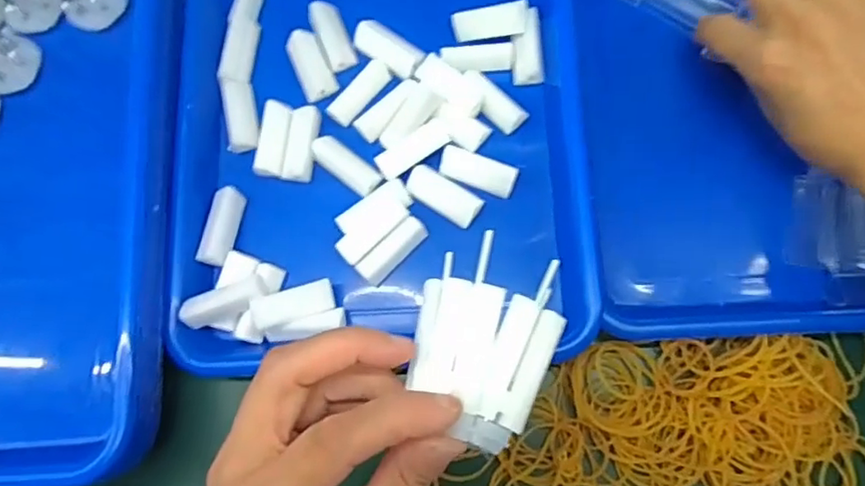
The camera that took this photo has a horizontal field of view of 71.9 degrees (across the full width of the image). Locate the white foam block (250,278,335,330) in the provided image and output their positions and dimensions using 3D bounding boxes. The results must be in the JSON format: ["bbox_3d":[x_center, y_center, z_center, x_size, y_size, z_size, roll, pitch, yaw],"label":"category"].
[{"bbox_3d":[-0.080,0.035,0.344,0.046,0.009,0.018,-16,97,-17],"label":"white foam block"}]

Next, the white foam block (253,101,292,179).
[{"bbox_3d":[-0.101,-0.065,0.381,0.017,0.017,0.047,6,75,6],"label":"white foam block"}]

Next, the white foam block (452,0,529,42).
[{"bbox_3d":[0.037,-0.143,0.386,0.048,0.010,0.019,-4,76,16],"label":"white foam block"}]

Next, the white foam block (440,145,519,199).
[{"bbox_3d":[0.028,-0.044,0.366,0.046,0.010,0.019,20,77,9],"label":"white foam block"}]

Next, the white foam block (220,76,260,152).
[{"bbox_3d":[-0.126,-0.082,0.390,0.021,0.013,0.047,-2,73,-33],"label":"white foam block"}]

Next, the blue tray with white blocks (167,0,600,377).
[{"bbox_3d":[-0.035,-0.091,0.385,0.244,0.040,0.330,-3,75,3],"label":"blue tray with white blocks"}]

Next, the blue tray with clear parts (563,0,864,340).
[{"bbox_3d":[0.205,-0.111,0.376,0.242,0.059,0.336,-4,75,3],"label":"blue tray with clear parts"}]

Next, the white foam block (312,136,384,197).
[{"bbox_3d":[-0.054,-0.049,0.377,0.049,0.010,0.018,39,81,13],"label":"white foam block"}]

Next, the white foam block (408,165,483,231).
[{"bbox_3d":[0.007,-0.029,0.367,0.047,0.009,0.022,30,79,11],"label":"white foam block"}]

